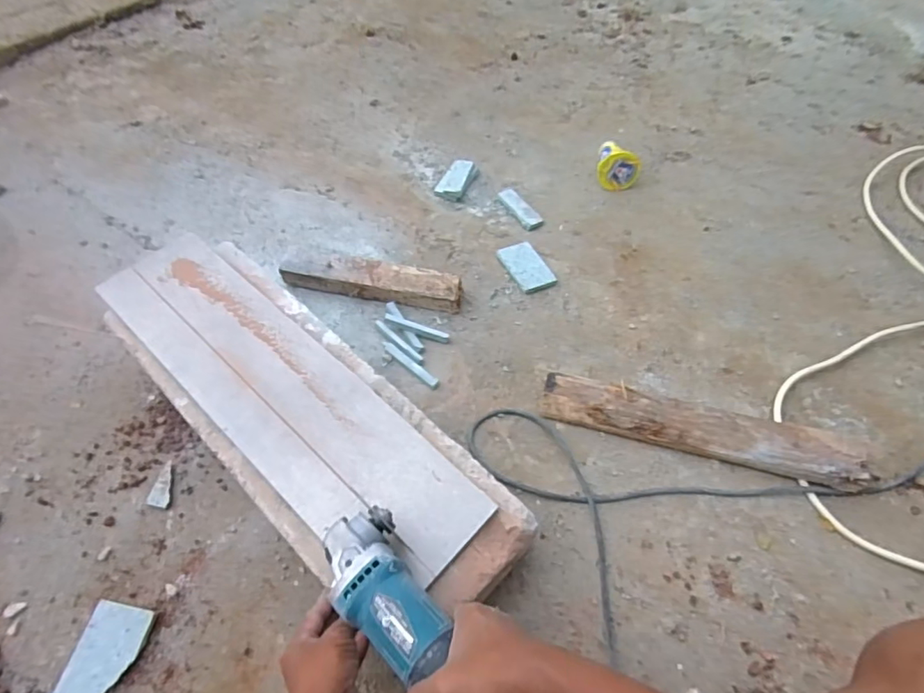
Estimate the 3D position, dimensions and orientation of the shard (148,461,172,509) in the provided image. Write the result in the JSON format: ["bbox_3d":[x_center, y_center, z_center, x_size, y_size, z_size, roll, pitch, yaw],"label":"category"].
[{"bbox_3d":[-0.384,0.178,0.695,0.026,0.008,0.060,0,56,0],"label":"shard"}]

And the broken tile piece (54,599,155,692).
[{"bbox_3d":[-0.390,0.337,0.589,0.067,0.012,0.100,9,57,6],"label":"broken tile piece"}]

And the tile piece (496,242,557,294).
[{"bbox_3d":[0.106,-0.131,0.889,0.062,0.011,0.102,-21,59,-13],"label":"tile piece"}]

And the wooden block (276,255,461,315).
[{"bbox_3d":[-0.142,-0.103,0.856,0.284,0.045,0.059,9,56,7],"label":"wooden block"}]

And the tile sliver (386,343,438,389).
[{"bbox_3d":[-0.075,0.027,0.784,0.104,0.006,0.017,36,63,21],"label":"tile sliver"}]

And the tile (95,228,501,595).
[{"bbox_3d":[-0.226,0.048,0.647,0.582,0.010,0.152,38,64,23],"label":"tile"}]

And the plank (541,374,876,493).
[{"bbox_3d":[0.305,0.109,0.700,0.404,0.049,0.057,14,56,10],"label":"plank"}]

